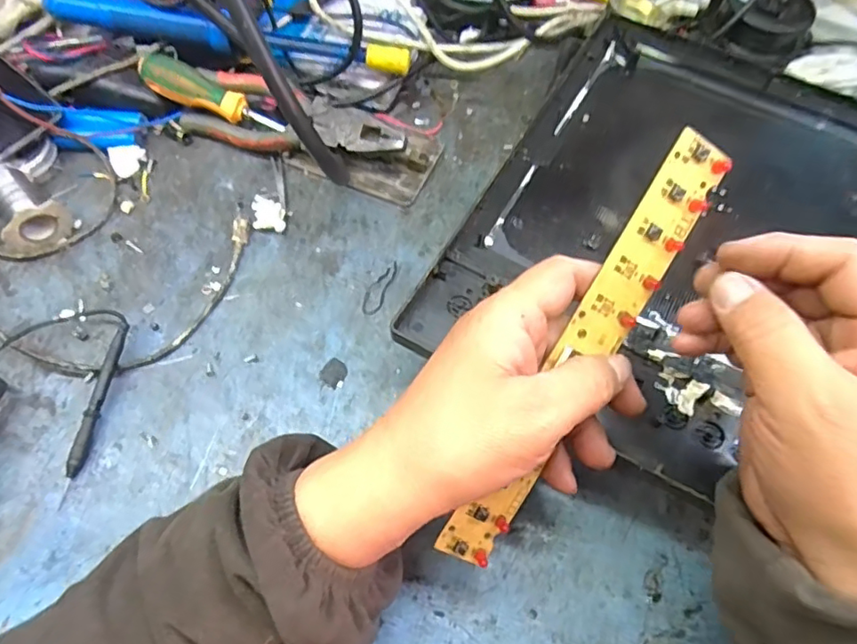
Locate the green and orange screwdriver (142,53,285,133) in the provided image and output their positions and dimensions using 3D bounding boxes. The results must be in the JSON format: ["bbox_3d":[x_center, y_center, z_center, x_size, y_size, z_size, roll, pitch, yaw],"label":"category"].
[{"bbox_3d":[-0.180,-0.185,0.473,0.117,0.031,0.022,22,62,-10],"label":"green and orange screwdriver"}]

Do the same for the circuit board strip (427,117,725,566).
[{"bbox_3d":[0.075,0.019,0.285,0.029,0.004,0.235,28,96,-15],"label":"circuit board strip"}]

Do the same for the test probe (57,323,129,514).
[{"bbox_3d":[-0.214,0.056,0.369,0.009,0.015,0.114,7,62,2],"label":"test probe"}]

